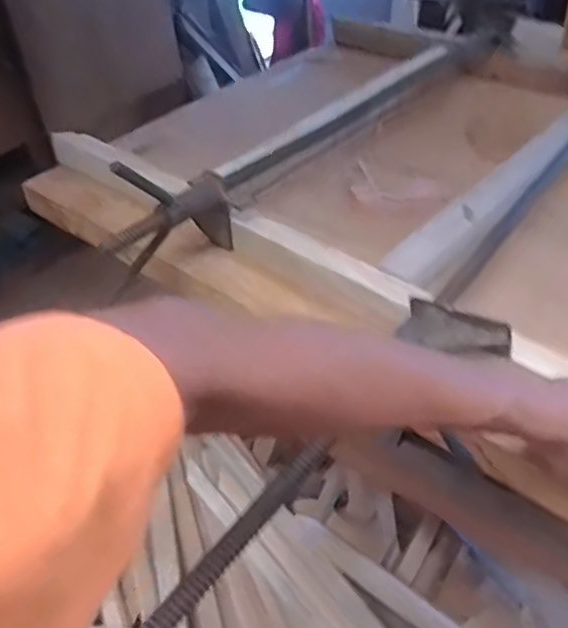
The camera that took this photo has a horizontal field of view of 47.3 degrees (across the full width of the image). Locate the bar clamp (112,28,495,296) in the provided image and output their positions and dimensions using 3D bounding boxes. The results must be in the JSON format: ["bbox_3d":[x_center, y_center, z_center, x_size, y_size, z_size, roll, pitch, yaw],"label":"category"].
[{"bbox_3d":[0.073,-0.296,0.918,0.087,0.160,0.838,26,52,30],"label":"bar clamp"}]

